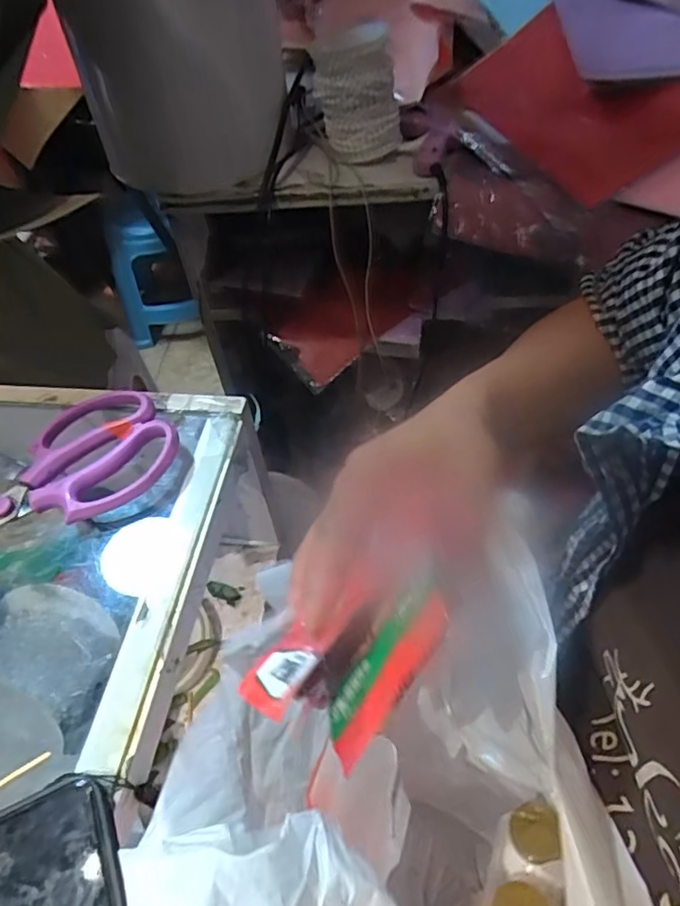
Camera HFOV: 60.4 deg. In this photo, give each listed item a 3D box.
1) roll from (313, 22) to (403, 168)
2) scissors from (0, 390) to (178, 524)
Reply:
[{"bbox_3d":[0.018,-0.423,0.681,0.095,0.117,0.099,-3,50,3],"label":"roll"},{"bbox_3d":[-0.177,0.016,0.358,0.151,0.017,0.085,-31,54,-19],"label":"scissors"}]

